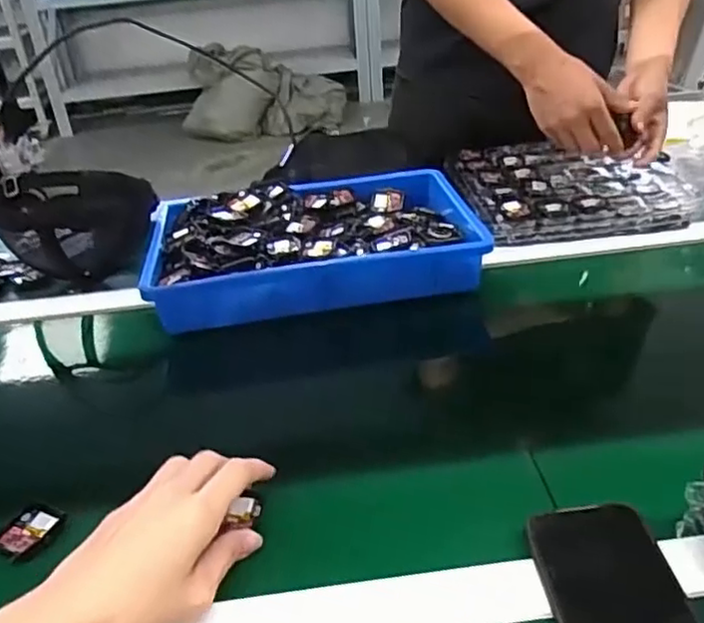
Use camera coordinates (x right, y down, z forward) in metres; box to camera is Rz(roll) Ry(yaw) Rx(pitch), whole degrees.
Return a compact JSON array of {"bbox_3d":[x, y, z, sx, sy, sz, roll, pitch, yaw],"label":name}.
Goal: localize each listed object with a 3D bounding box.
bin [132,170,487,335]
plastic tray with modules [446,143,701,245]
[{"bbox_3d":[-0.048,-0.083,0.782,0.369,0.067,0.219,-9,32,-7],"label":"bin"},{"bbox_3d":[0.300,-0.183,0.928,0.289,0.041,0.292,-6,32,-1],"label":"plastic tray with modules"}]

